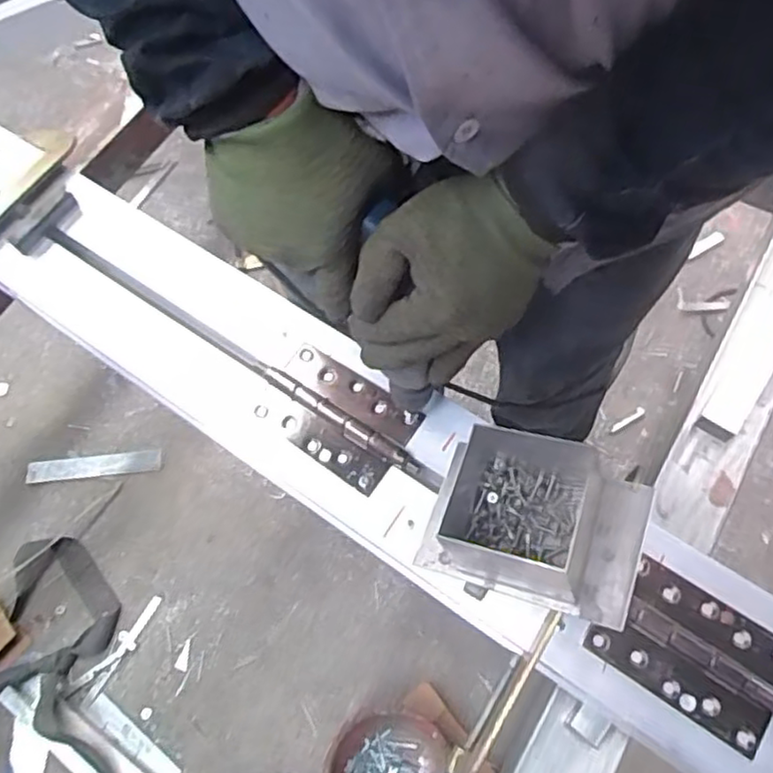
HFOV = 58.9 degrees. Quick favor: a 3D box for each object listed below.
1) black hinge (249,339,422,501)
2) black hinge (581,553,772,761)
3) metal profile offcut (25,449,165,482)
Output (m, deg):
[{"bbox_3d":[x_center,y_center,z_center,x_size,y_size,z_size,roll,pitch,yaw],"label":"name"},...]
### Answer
[{"bbox_3d":[-0.047,0.030,0.665,0.164,0.010,0.092,33,72,17],"label":"black hinge"},{"bbox_3d":[0.260,0.222,0.568,0.160,0.010,0.099,31,71,16],"label":"black hinge"},{"bbox_3d":[-0.552,0.149,1.287,0.248,0.007,0.043,-7,66,0],"label":"metal profile offcut"}]

